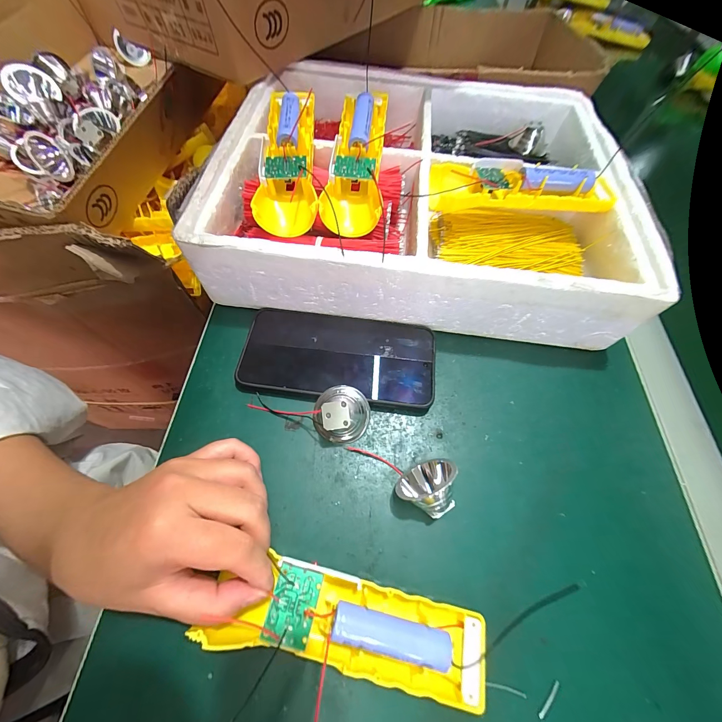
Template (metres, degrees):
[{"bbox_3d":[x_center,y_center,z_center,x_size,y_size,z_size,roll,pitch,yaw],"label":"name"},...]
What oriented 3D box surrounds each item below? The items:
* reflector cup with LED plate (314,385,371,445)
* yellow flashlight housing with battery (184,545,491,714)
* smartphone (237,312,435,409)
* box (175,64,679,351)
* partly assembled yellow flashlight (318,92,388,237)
[{"bbox_3d":[-0.013,0.042,0.244,0.044,0.026,0.044,0,84,-4],"label":"reflector cup with LED plate"},{"bbox_3d":[-0.005,0.150,0.181,0.157,0.022,0.045,15,62,-2],"label":"yellow flashlight housing with battery"},{"bbox_3d":[-0.019,-0.005,0.280,0.164,0.013,0.081,7,62,1],"label":"smartphone"},{"bbox_3d":[0.060,-0.185,0.334,0.375,0.092,0.309,7,62,2],"label":"box"},{"bbox_3d":[-0.002,-0.187,0.290,0.050,0.035,0.157,6,76,1],"label":"partly assembled yellow flashlight"}]

